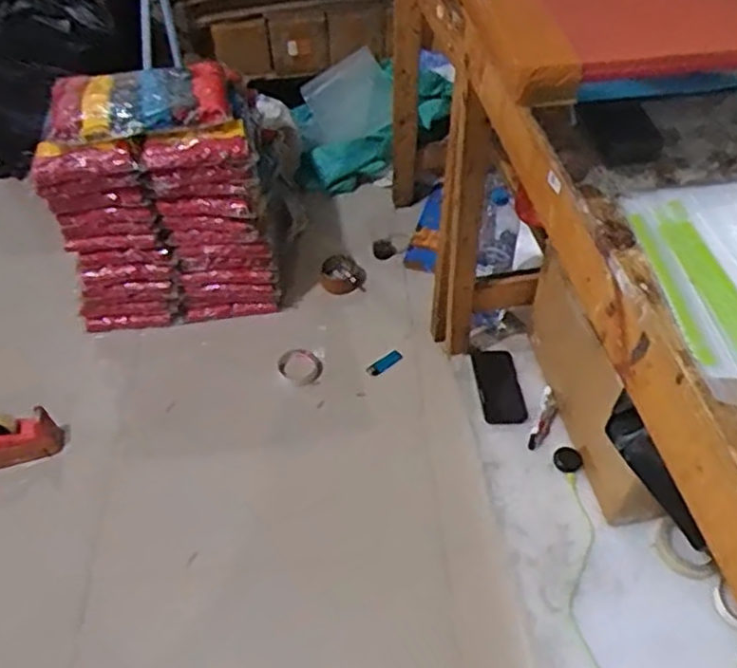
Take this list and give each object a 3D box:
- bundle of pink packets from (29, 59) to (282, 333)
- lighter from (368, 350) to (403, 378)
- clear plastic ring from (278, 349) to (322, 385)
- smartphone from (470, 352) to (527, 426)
[{"bbox_3d":[-0.423,-0.253,1.449,0.410,0.476,0.213,-15,50,-10],"label":"bundle of pink packets"},{"bbox_3d":[0.033,0.062,1.499,0.085,0.016,0.026,-28,54,-21],"label":"lighter"},{"bbox_3d":[-0.141,0.069,1.496,0.079,0.030,0.097,-26,53,-19],"label":"clear plastic ring"},{"bbox_3d":[0.252,0.103,1.397,0.087,0.007,0.173,-3,49,-1],"label":"smartphone"}]

